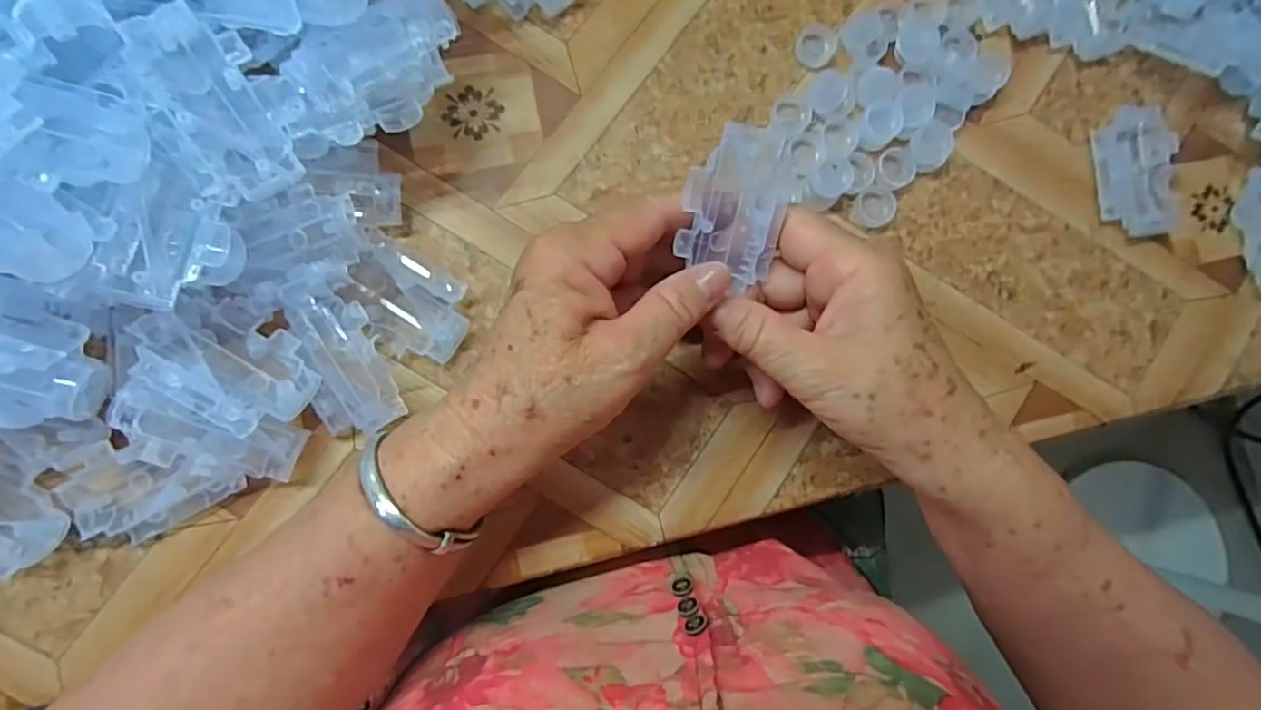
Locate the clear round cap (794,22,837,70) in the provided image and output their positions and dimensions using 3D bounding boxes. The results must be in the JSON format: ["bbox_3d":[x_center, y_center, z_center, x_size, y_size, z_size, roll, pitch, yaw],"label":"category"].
[{"bbox_3d":[0.100,-0.167,0.328,0.021,0.004,0.027,27,82,-4],"label":"clear round cap"}]

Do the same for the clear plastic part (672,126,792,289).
[{"bbox_3d":[0.042,-0.061,0.249,0.036,0.020,0.061,-3,119,-19],"label":"clear plastic part"}]

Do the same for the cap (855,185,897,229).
[{"bbox_3d":[0.129,-0.078,0.322,0.021,0.008,0.020,1,85,-7],"label":"cap"}]

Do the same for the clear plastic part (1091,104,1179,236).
[{"bbox_3d":[0.277,-0.101,0.337,0.044,0.012,0.069,3,84,-7],"label":"clear plastic part"}]

